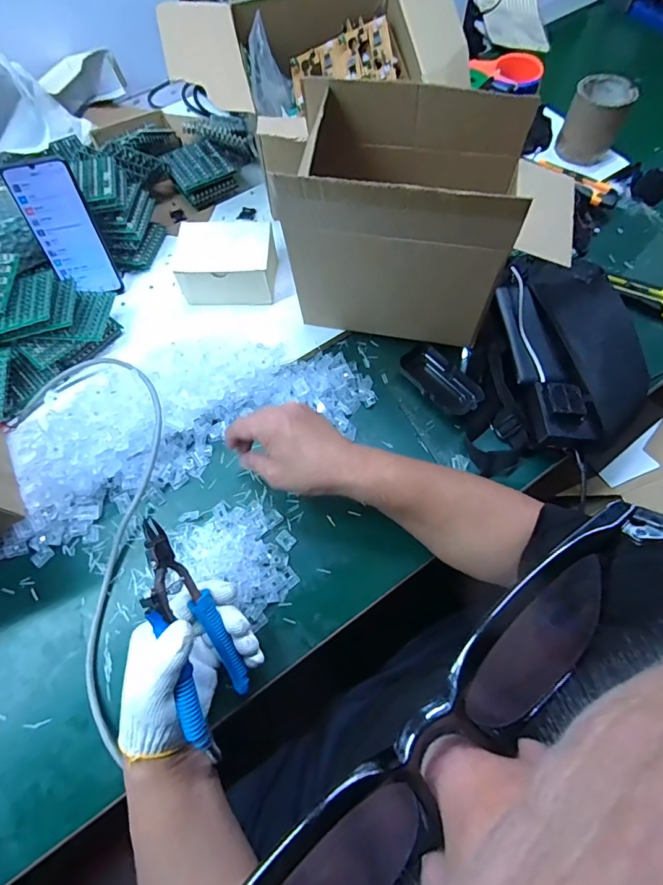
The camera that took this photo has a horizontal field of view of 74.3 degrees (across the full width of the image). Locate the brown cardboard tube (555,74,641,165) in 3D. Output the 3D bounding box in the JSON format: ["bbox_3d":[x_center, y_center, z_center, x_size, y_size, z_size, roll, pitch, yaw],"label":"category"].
[{"bbox_3d":[0.411,-0.506,0.684,0.084,0.082,0.080,1,71,-2],"label":"brown cardboard tube"}]

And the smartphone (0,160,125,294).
[{"bbox_3d":[-0.335,-0.264,0.555,0.075,0.154,0.011,-12,45,-5],"label":"smartphone"}]

